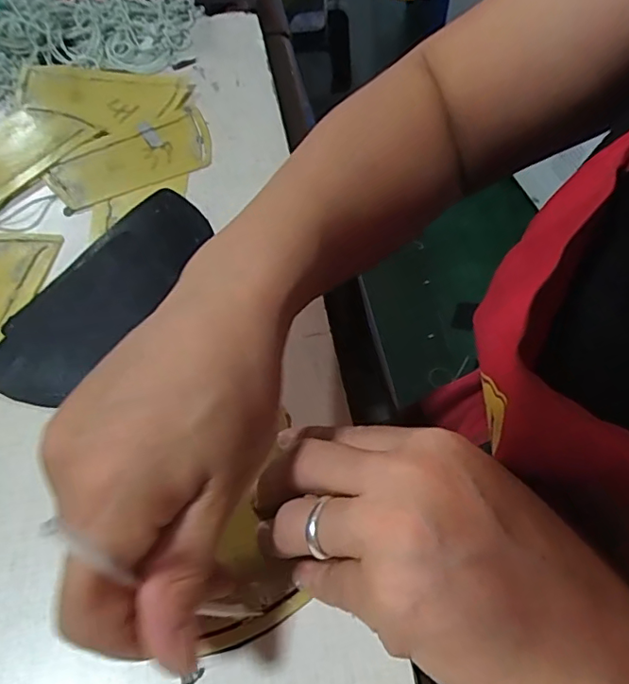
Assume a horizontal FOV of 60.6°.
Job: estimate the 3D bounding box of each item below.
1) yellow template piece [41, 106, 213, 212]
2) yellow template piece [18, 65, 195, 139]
[{"bbox_3d":[-0.125,-0.129,0.380,0.117,0.004,0.060,-29,64,-19],"label":"yellow template piece"},{"bbox_3d":[-0.161,-0.189,0.412,0.123,0.008,0.076,4,61,-7],"label":"yellow template piece"}]

